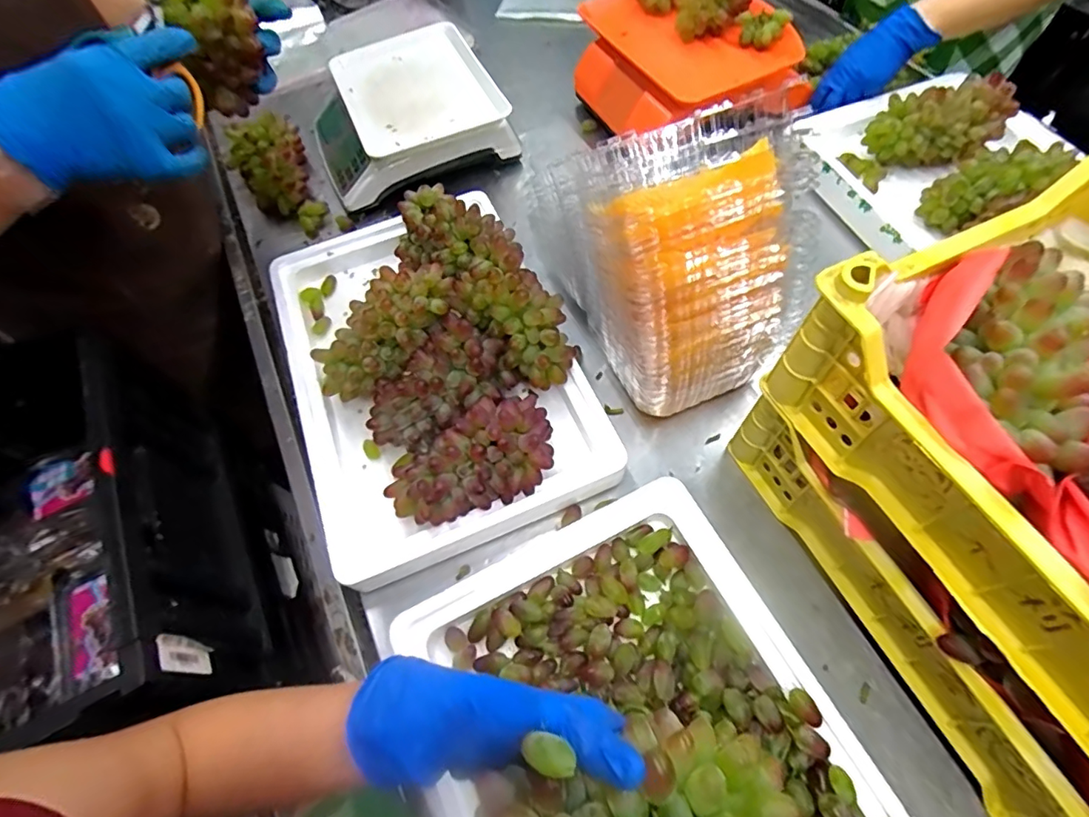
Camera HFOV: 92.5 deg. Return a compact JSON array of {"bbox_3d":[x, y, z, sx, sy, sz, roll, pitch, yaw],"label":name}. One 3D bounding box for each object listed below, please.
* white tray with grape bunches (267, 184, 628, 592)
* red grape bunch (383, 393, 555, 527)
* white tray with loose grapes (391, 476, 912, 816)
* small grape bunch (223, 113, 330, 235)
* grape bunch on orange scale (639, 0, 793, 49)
[{"bbox_3d":[-0.141,-0.069,0.582,0.306,0.101,0.443,-22,62,-8],"label":"white tray with grape bunches"},{"bbox_3d":[-0.074,0.047,0.497,0.163,0.055,0.093,-17,62,-6],"label":"red grape bunch"},{"bbox_3d":[0.093,0.306,0.400,0.305,0.056,0.447,-25,63,-10],"label":"white tray with loose grapes"},{"bbox_3d":[-0.401,-0.356,0.777,0.113,0.070,0.211,-30,64,-12],"label":"small grape bunch"},{"bbox_3d":[0.223,-0.565,0.717,0.110,0.062,0.203,-33,65,-14],"label":"grape bunch on orange scale"}]

